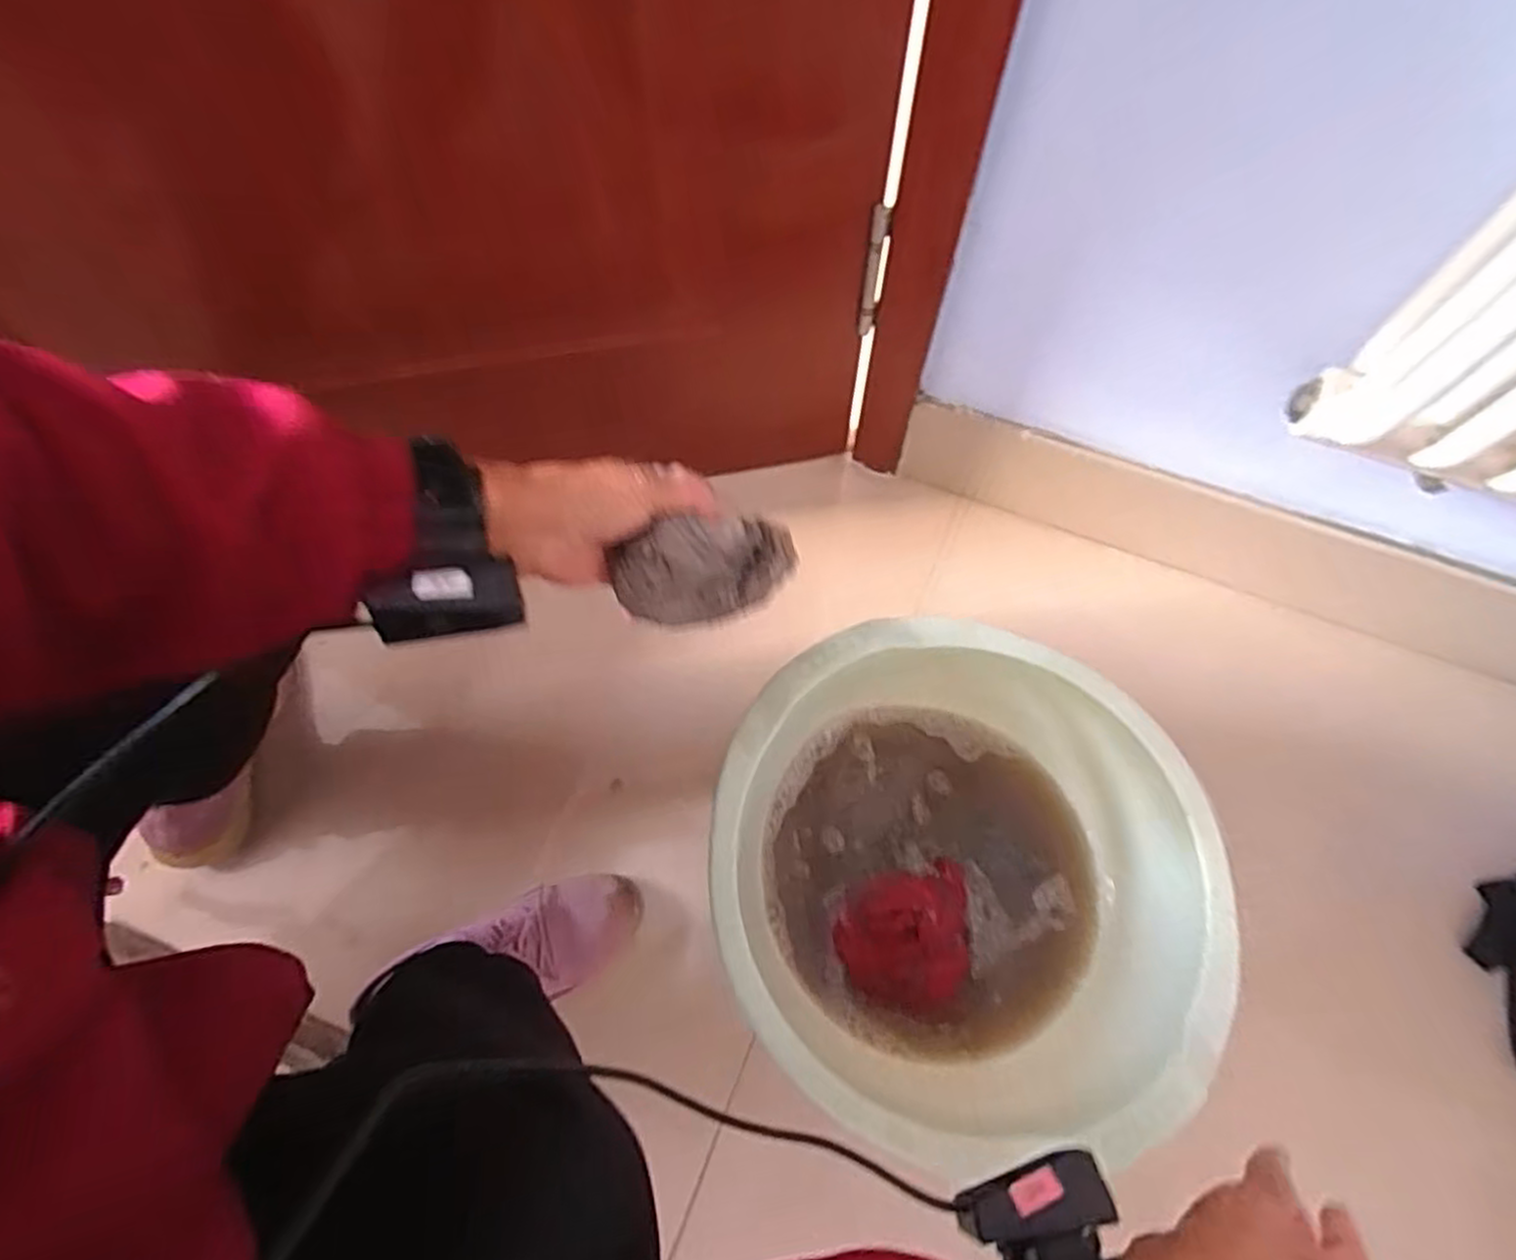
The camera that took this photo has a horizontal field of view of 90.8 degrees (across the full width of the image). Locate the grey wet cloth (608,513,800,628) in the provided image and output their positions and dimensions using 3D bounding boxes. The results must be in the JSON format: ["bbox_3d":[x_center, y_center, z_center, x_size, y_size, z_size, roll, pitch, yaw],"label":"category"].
[{"bbox_3d":[-0.032,-0.033,0.424,0.103,0.064,0.046,-13,69,-4],"label":"grey wet cloth"}]

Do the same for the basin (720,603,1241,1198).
[{"bbox_3d":[0.161,0.195,0.625,0.363,0.180,0.358,0,68,1],"label":"basin"}]

